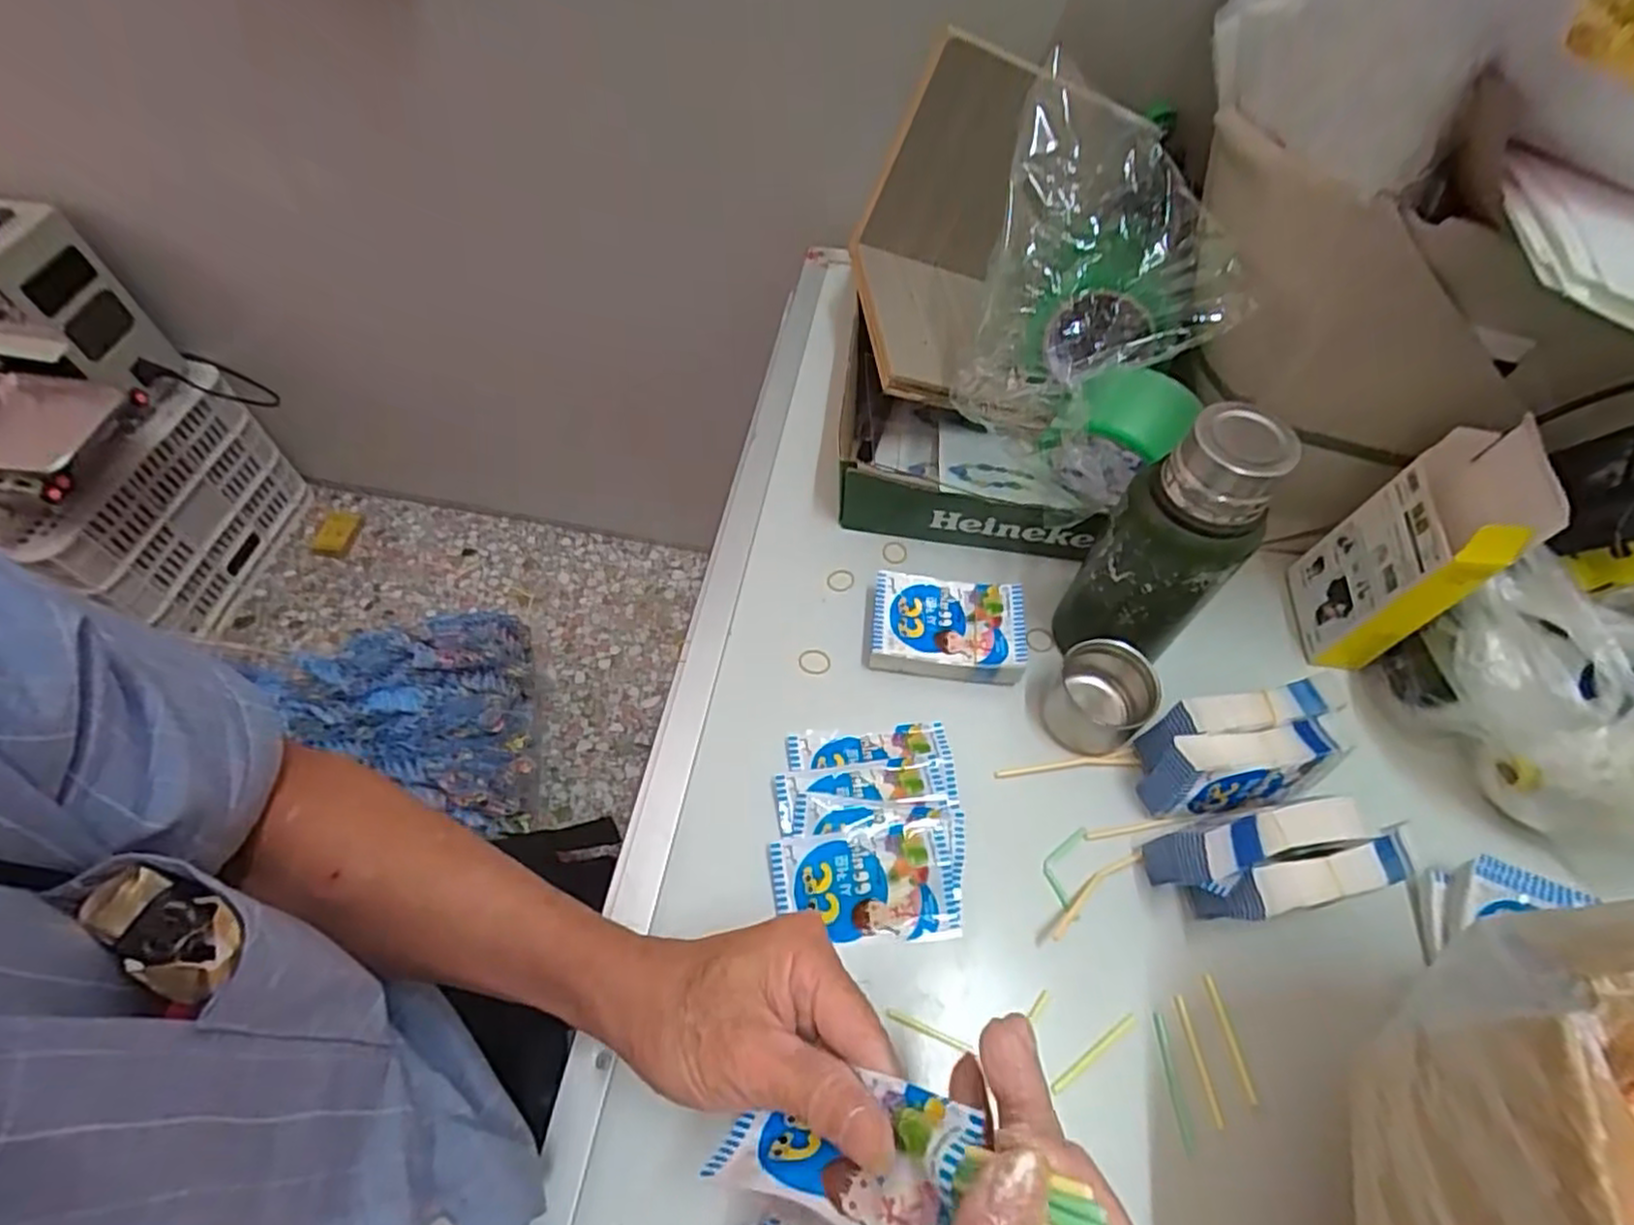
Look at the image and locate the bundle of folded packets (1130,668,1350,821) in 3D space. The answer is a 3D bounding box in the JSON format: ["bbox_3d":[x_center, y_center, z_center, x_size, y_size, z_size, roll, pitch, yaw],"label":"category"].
[{"bbox_3d":[0.255,0.088,0.446,0.112,0.073,0.059,-5,57,-6],"label":"bundle of folded packets"}]

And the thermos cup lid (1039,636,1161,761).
[{"bbox_3d":[0.182,0.056,0.476,0.065,0.049,0.064,38,63,20],"label":"thermos cup lid"}]

